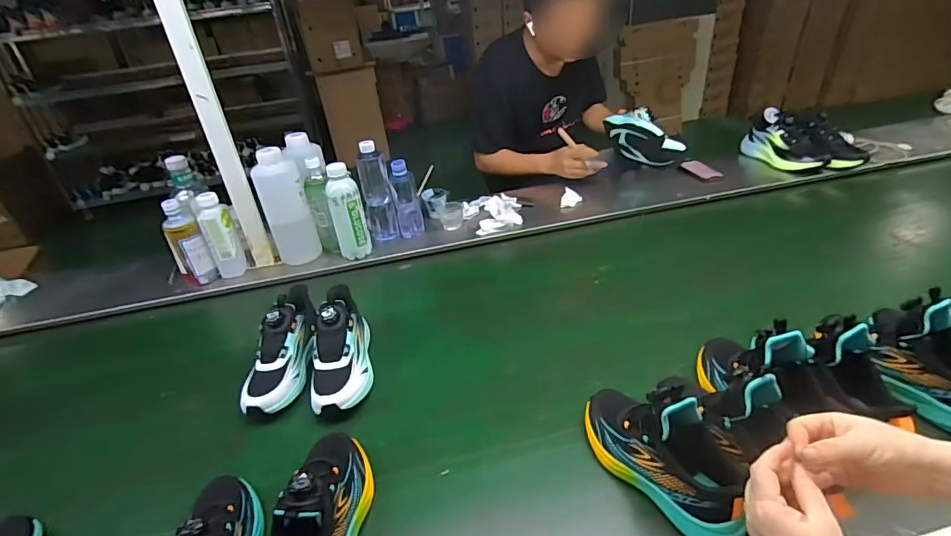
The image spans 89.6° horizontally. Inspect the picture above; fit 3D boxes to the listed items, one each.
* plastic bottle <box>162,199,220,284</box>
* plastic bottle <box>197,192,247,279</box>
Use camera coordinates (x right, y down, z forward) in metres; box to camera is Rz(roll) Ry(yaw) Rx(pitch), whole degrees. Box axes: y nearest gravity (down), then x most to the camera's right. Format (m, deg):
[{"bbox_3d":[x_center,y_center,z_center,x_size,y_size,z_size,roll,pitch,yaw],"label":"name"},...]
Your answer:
[{"bbox_3d":[-0.598,-0.047,0.996,0.062,0.172,0.054,-25,37,-28],"label":"plastic bottle"},{"bbox_3d":[-0.537,-0.069,1.013,0.060,0.182,0.045,-17,34,-17],"label":"plastic bottle"}]

